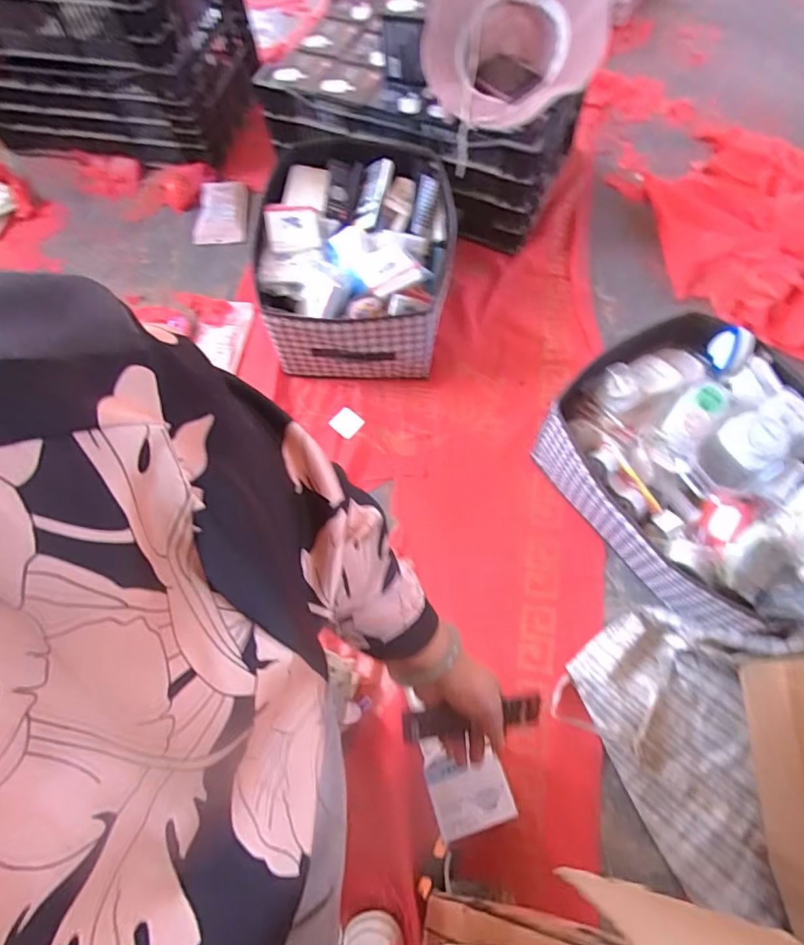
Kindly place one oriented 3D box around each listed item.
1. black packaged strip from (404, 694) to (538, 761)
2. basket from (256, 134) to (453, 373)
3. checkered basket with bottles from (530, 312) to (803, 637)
[{"bbox_3d":[0.070,0.247,0.517,0.139,0.013,0.036,-6,103,-4],"label":"black packaged strip"},{"bbox_3d":[-0.084,-0.427,1.000,0.348,0.171,0.478,-2,66,2],"label":"basket"},{"bbox_3d":[0.452,-0.002,0.768,0.358,0.205,0.438,-38,70,-13],"label":"checkered basket with bottles"}]

